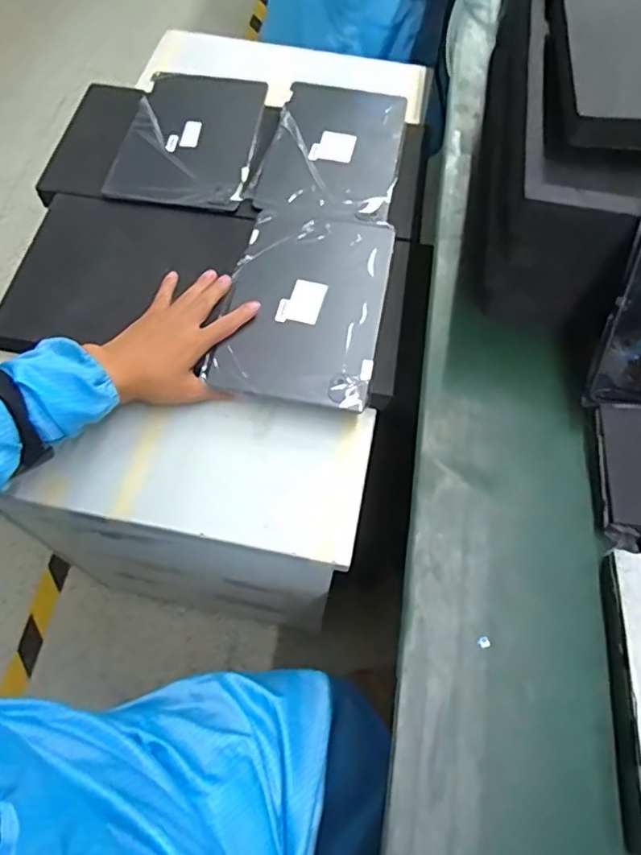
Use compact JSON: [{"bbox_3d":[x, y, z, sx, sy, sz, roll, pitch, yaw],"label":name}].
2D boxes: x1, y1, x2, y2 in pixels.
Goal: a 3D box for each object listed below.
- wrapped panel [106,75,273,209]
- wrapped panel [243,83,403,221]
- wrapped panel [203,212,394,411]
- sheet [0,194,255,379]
[{"bbox_3d":[-0.174,-0.391,0.766,0.171,0.022,0.251,6,64,1],"label":"wrapped panel"},{"bbox_3d":[0.019,-0.374,0.767,0.168,0.024,0.253,9,59,9],"label":"wrapped panel"},{"bbox_3d":[-0.015,-0.144,0.643,0.165,0.009,0.247,10,64,3],"label":"wrapped panel"},{"bbox_3d":[-0.227,-0.178,0.661,0.249,0.018,0.220,9,64,3],"label":"sheet"}]

